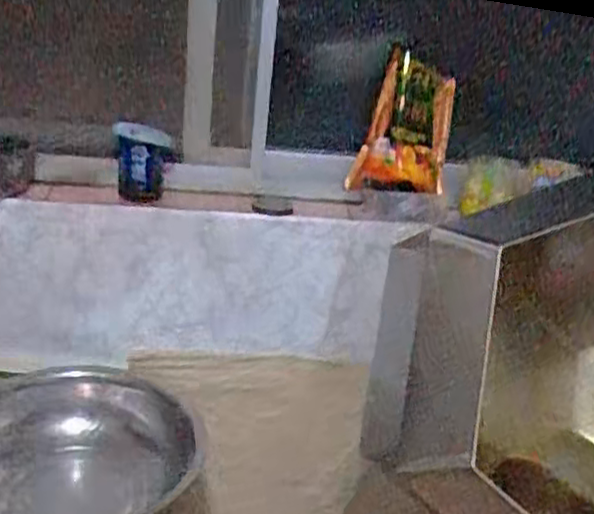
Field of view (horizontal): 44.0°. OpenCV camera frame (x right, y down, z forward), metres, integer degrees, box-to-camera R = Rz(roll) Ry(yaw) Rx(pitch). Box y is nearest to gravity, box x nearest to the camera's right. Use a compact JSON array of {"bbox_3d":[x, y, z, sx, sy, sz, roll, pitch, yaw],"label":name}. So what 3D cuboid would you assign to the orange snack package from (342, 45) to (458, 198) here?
[{"bbox_3d":[0.205,-0.252,1.415,0.167,0.263,0.107,13,24,15],"label":"orange snack package"}]

